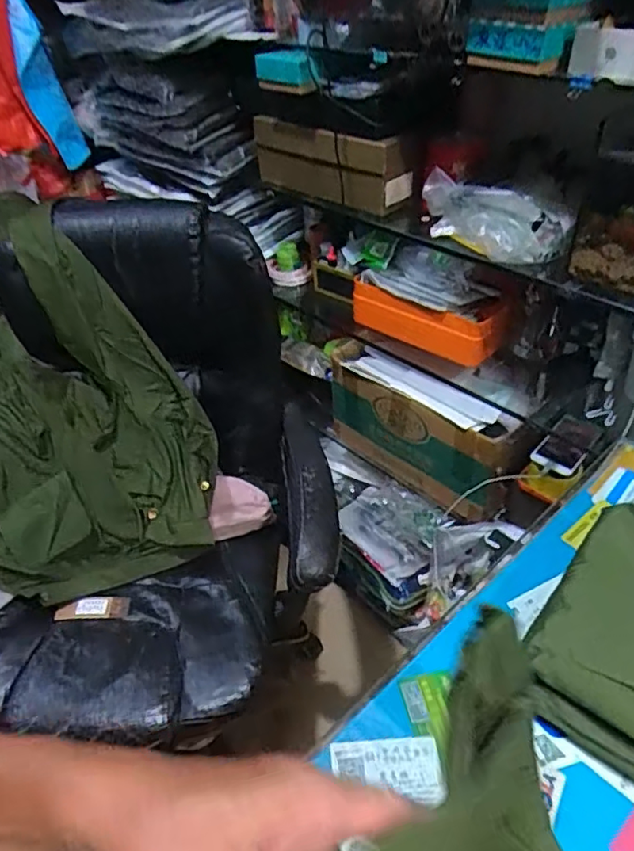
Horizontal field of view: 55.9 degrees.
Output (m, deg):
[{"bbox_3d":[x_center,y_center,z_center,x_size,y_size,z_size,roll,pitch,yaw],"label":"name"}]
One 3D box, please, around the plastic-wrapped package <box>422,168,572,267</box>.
[{"bbox_3d":[0.264,-0.318,0.907,0.104,0.083,0.231,-32,48,-32],"label":"plastic-wrapped package"}]

